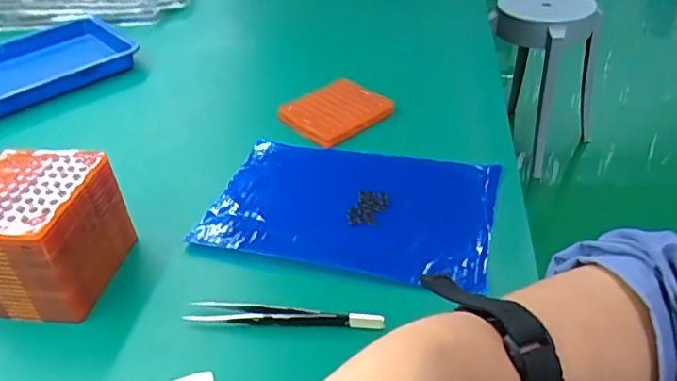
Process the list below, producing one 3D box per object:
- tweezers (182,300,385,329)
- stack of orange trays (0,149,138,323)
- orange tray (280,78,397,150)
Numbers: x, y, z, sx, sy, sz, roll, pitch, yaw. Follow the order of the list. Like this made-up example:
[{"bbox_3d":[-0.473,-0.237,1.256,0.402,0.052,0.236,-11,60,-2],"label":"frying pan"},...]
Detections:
[{"bbox_3d":[-0.036,0.082,0.345,0.127,0.011,0.014,4,40,11],"label":"tweezers"},{"bbox_3d":[-0.207,0.030,0.380,0.084,0.080,0.095,3,39,11],"label":"stack of orange trays"},{"bbox_3d":[-0.003,-0.086,0.567,0.093,0.011,0.089,-30,45,-28],"label":"orange tray"}]

